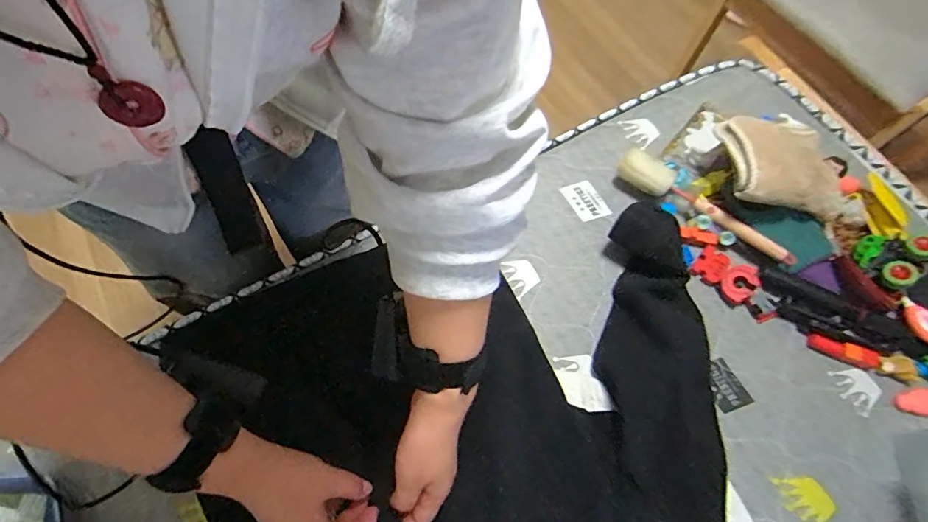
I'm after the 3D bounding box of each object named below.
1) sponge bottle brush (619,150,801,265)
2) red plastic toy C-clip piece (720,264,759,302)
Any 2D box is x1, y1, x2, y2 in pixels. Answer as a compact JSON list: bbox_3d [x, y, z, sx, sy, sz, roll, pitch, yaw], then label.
[{"bbox_3d":[0.348,-0.077,0.698,0.267,0.057,0.049,32,69,11],"label":"sponge bottle brush"},{"bbox_3d":[0.387,0.029,0.670,0.051,0.026,0.041,-29,71,-14],"label":"red plastic toy C-clip piece"}]

